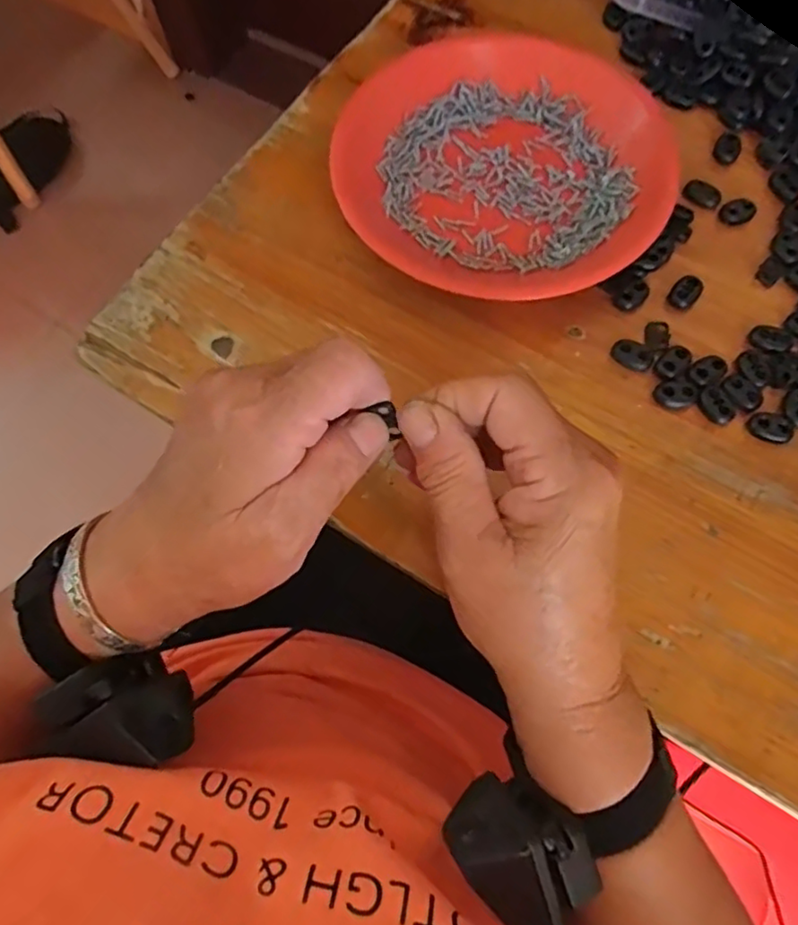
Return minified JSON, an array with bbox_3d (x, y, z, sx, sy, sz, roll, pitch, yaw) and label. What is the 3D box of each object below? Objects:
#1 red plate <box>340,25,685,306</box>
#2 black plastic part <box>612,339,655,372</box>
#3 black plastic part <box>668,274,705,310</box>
[{"bbox_3d":[0.064,-0.184,0.376,0.187,0.025,0.179,-1,71,2],"label":"red plate"},{"bbox_3d":[0.127,-0.059,0.341,0.021,0.007,0.014,35,76,13],"label":"black plastic part"},{"bbox_3d":[0.161,-0.096,0.354,0.014,0.008,0.020,38,77,14],"label":"black plastic part"}]

